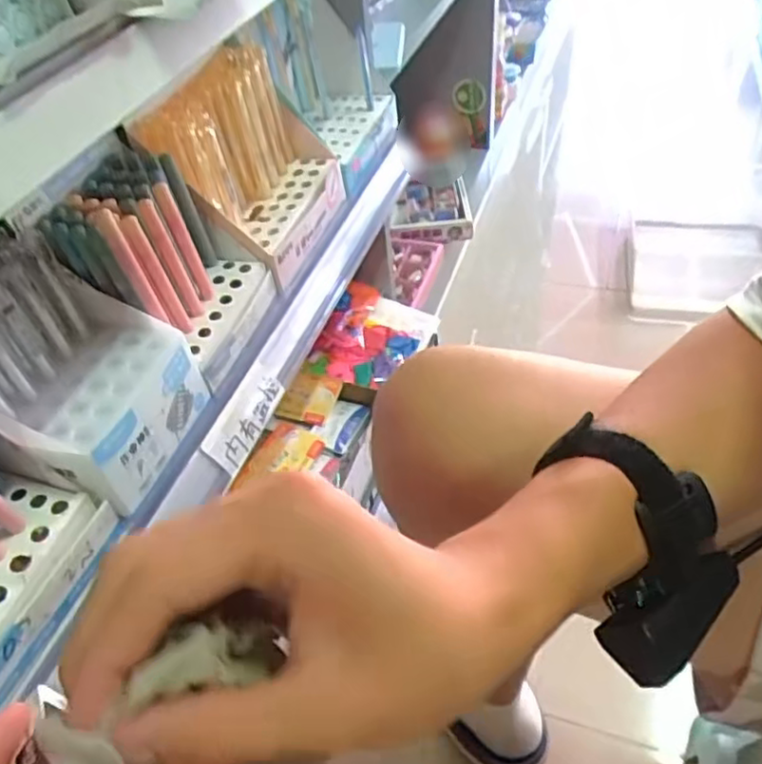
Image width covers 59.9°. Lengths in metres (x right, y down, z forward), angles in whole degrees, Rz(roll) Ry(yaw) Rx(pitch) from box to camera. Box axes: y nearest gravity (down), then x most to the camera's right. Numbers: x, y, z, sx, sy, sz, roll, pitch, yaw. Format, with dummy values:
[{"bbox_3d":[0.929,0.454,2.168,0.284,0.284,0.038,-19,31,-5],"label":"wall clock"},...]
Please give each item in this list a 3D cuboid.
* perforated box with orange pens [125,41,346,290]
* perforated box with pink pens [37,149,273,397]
[{"bbox_3d":[-0.109,-0.192,0.566,0.101,0.132,0.163,8,48,14],"label":"perforated box with orange pens"},{"bbox_3d":[-0.154,-0.090,0.480,0.098,0.121,0.119,10,48,16],"label":"perforated box with pink pens"}]

